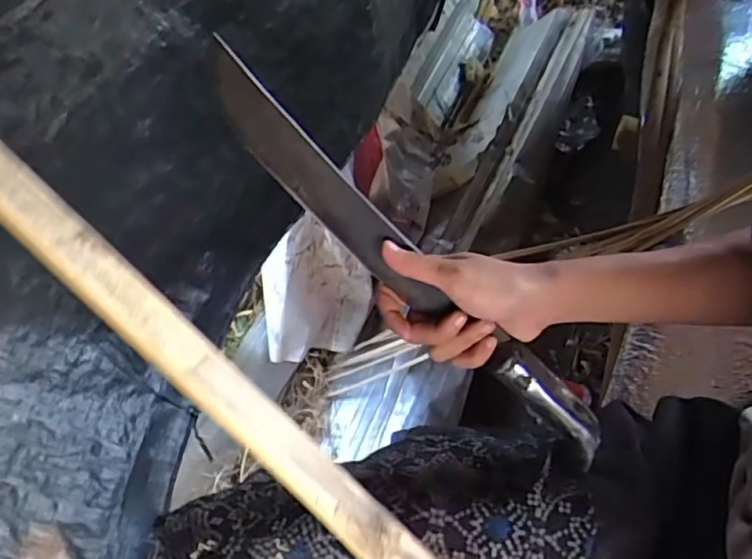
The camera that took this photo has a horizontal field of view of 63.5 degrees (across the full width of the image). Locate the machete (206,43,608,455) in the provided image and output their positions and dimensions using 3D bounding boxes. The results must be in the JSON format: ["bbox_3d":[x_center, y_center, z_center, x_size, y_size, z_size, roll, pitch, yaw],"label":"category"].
[{"bbox_3d":[0.032,-0.003,0.421,0.376,0.043,0.027,43,64,-13],"label":"machete"}]

